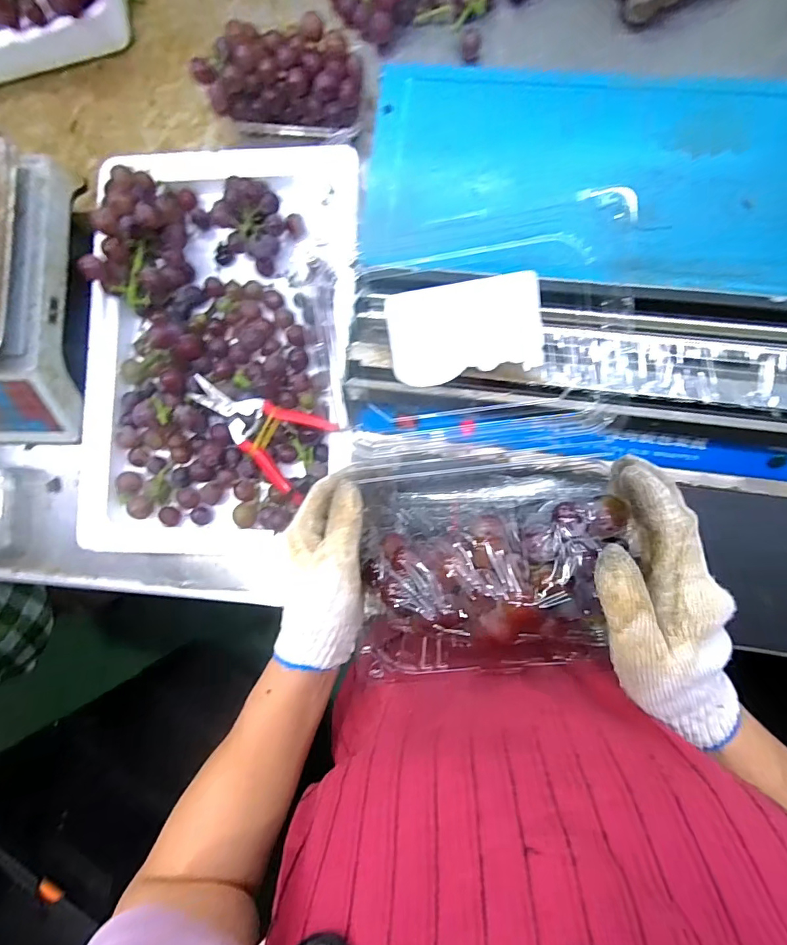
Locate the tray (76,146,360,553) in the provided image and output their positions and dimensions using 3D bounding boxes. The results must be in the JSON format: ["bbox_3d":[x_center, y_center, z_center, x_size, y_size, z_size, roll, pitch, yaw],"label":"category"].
[{"bbox_3d":[-0.195,-0.138,0.503,0.289,0.097,0.449,0,86,6],"label":"tray"}]

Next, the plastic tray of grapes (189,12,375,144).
[{"bbox_3d":[-0.121,-0.454,0.523,0.180,0.083,0.113,13,88,7],"label":"plastic tray of grapes"}]

